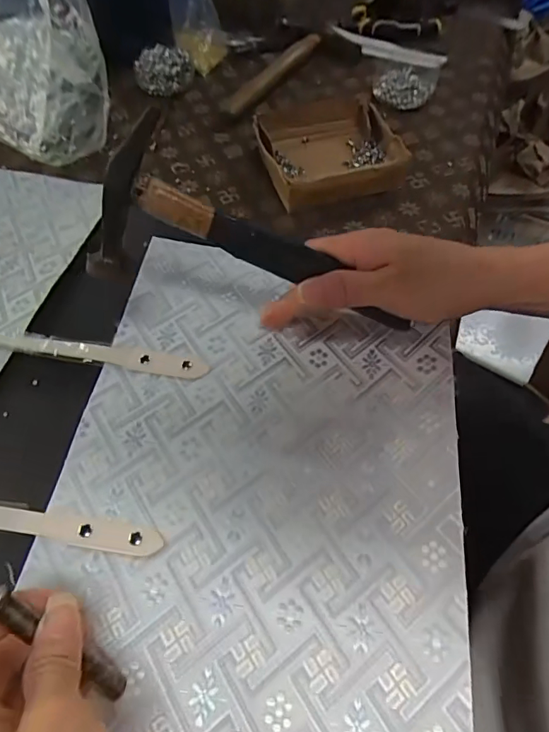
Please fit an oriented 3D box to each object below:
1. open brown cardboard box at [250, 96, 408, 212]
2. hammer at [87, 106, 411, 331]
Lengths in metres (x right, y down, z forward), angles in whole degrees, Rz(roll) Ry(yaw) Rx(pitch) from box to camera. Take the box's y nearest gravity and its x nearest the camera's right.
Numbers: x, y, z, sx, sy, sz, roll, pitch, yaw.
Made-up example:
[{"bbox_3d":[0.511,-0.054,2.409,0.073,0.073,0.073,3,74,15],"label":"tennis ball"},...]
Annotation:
[{"bbox_3d":[0.055,-0.242,0.518,0.140,0.036,0.154,-13,59,-7],"label":"open brown cardboard box"},{"bbox_3d":[-0.010,-0.078,0.318,0.210,0.102,0.021,18,37,-15],"label":"hammer"}]

